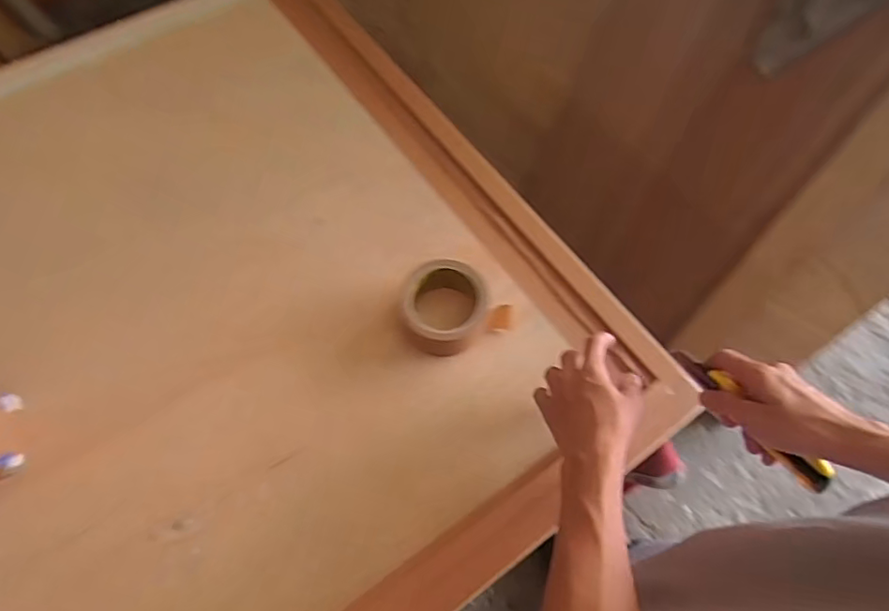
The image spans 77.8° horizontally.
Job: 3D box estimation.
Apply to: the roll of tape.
[{"bbox_3d":[-0.001,0.004,0.619,0.090,0.052,0.095,1,65,-2],"label":"roll of tape"}]

